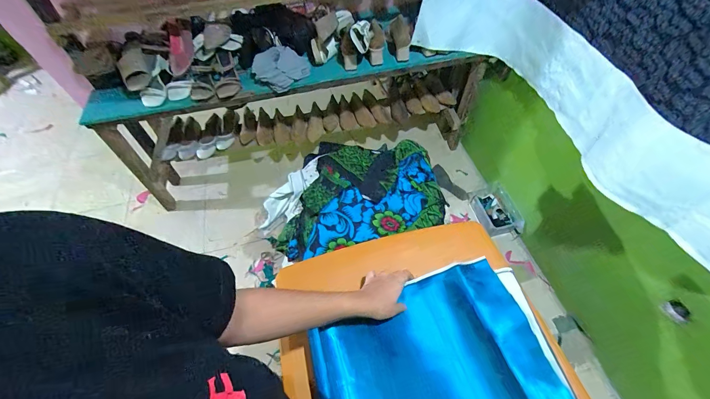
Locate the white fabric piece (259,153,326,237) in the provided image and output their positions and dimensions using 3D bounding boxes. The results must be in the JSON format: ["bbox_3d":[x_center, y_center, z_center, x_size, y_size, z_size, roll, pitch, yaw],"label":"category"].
[{"bbox_3d":[-0.205,0.005,0.978,0.050,0.341,0.144,8,42,-48],"label":"white fabric piece"}]

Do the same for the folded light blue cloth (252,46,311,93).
[{"bbox_3d":[-0.268,-0.480,1.136,0.195,0.095,0.140,-9,57,-4],"label":"folded light blue cloth"}]

